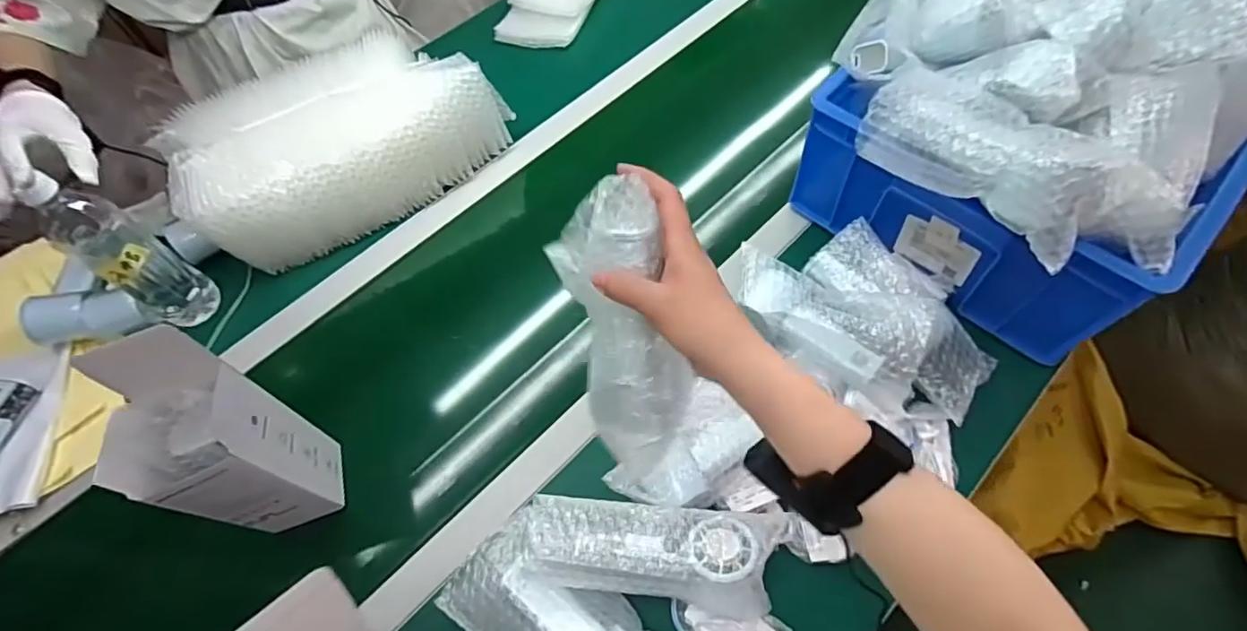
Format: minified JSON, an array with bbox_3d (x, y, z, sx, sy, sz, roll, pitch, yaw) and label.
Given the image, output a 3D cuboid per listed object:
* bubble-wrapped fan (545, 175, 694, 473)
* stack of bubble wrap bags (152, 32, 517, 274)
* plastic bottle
[{"bbox_3d":[0.000,0.008,0.375,0.069,0.060,0.185,-12,104,-3],"label":"bubble-wrapped fan"},{"bbox_3d":[-0.356,-0.231,0.734,0.382,0.115,0.210,-29,63,-12],"label":"stack of bubble wrap bags"},{"bbox_3d":[-0.539,-0.062,0.625,0.071,0.194,0.065,32,68,19],"label":"plastic bottle"}]

